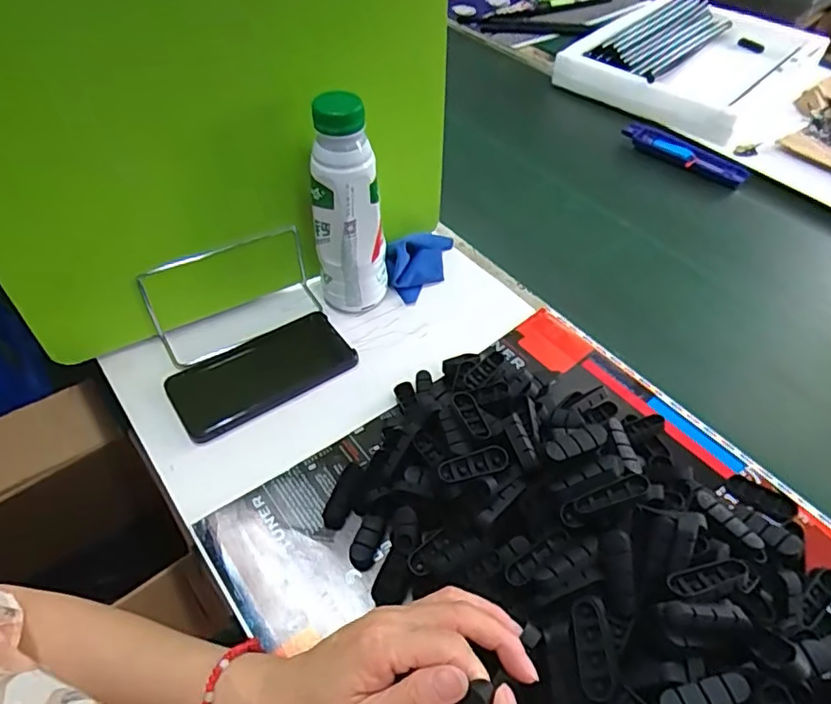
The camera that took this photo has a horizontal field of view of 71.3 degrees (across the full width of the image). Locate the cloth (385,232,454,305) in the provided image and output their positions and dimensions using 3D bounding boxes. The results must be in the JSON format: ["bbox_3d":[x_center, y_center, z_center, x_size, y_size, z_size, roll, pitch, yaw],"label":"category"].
[{"bbox_3d":[0.010,-0.099,0.605,0.048,0.039,0.101,33,56,27],"label":"cloth"}]

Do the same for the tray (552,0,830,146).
[{"bbox_3d":[0.447,-0.460,0.926,0.309,0.063,0.392,36,57,26],"label":"tray"}]

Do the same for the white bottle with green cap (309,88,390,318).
[{"bbox_3d":[-0.061,-0.122,0.518,0.060,0.198,0.052,-7,48,-5],"label":"white bottle with green cap"}]

